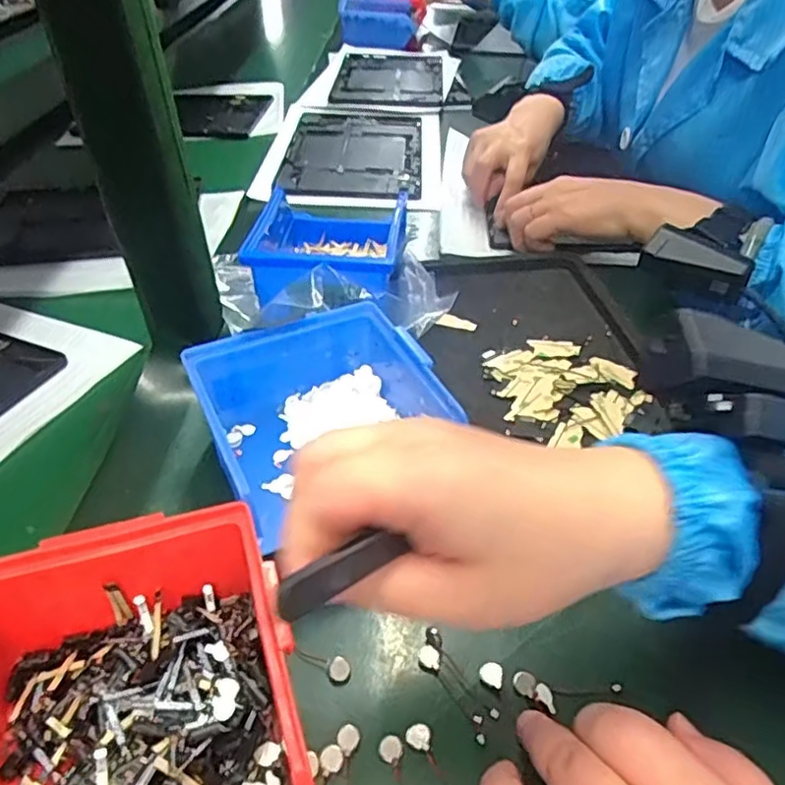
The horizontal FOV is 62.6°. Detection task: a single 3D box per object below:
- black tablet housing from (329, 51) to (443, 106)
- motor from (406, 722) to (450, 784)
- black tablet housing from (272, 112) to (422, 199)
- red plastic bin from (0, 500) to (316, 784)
[{"bbox_3d":[-0.004,-0.463,0.949,0.152,0.016,0.231,0,39,5],"label":"black tablet housing"},{"bbox_3d":[0.017,0.151,0.259,0.010,0.004,0.038,-17,44,-16],"label":"motor"},{"bbox_3d":[-0.043,-0.281,0.742,0.149,0.009,0.231,0,42,2],"label":"black tablet housing"},{"bbox_3d":[-0.104,0.121,0.244,0.130,0.070,0.147,-11,43,-10],"label":"red plastic bin"}]

